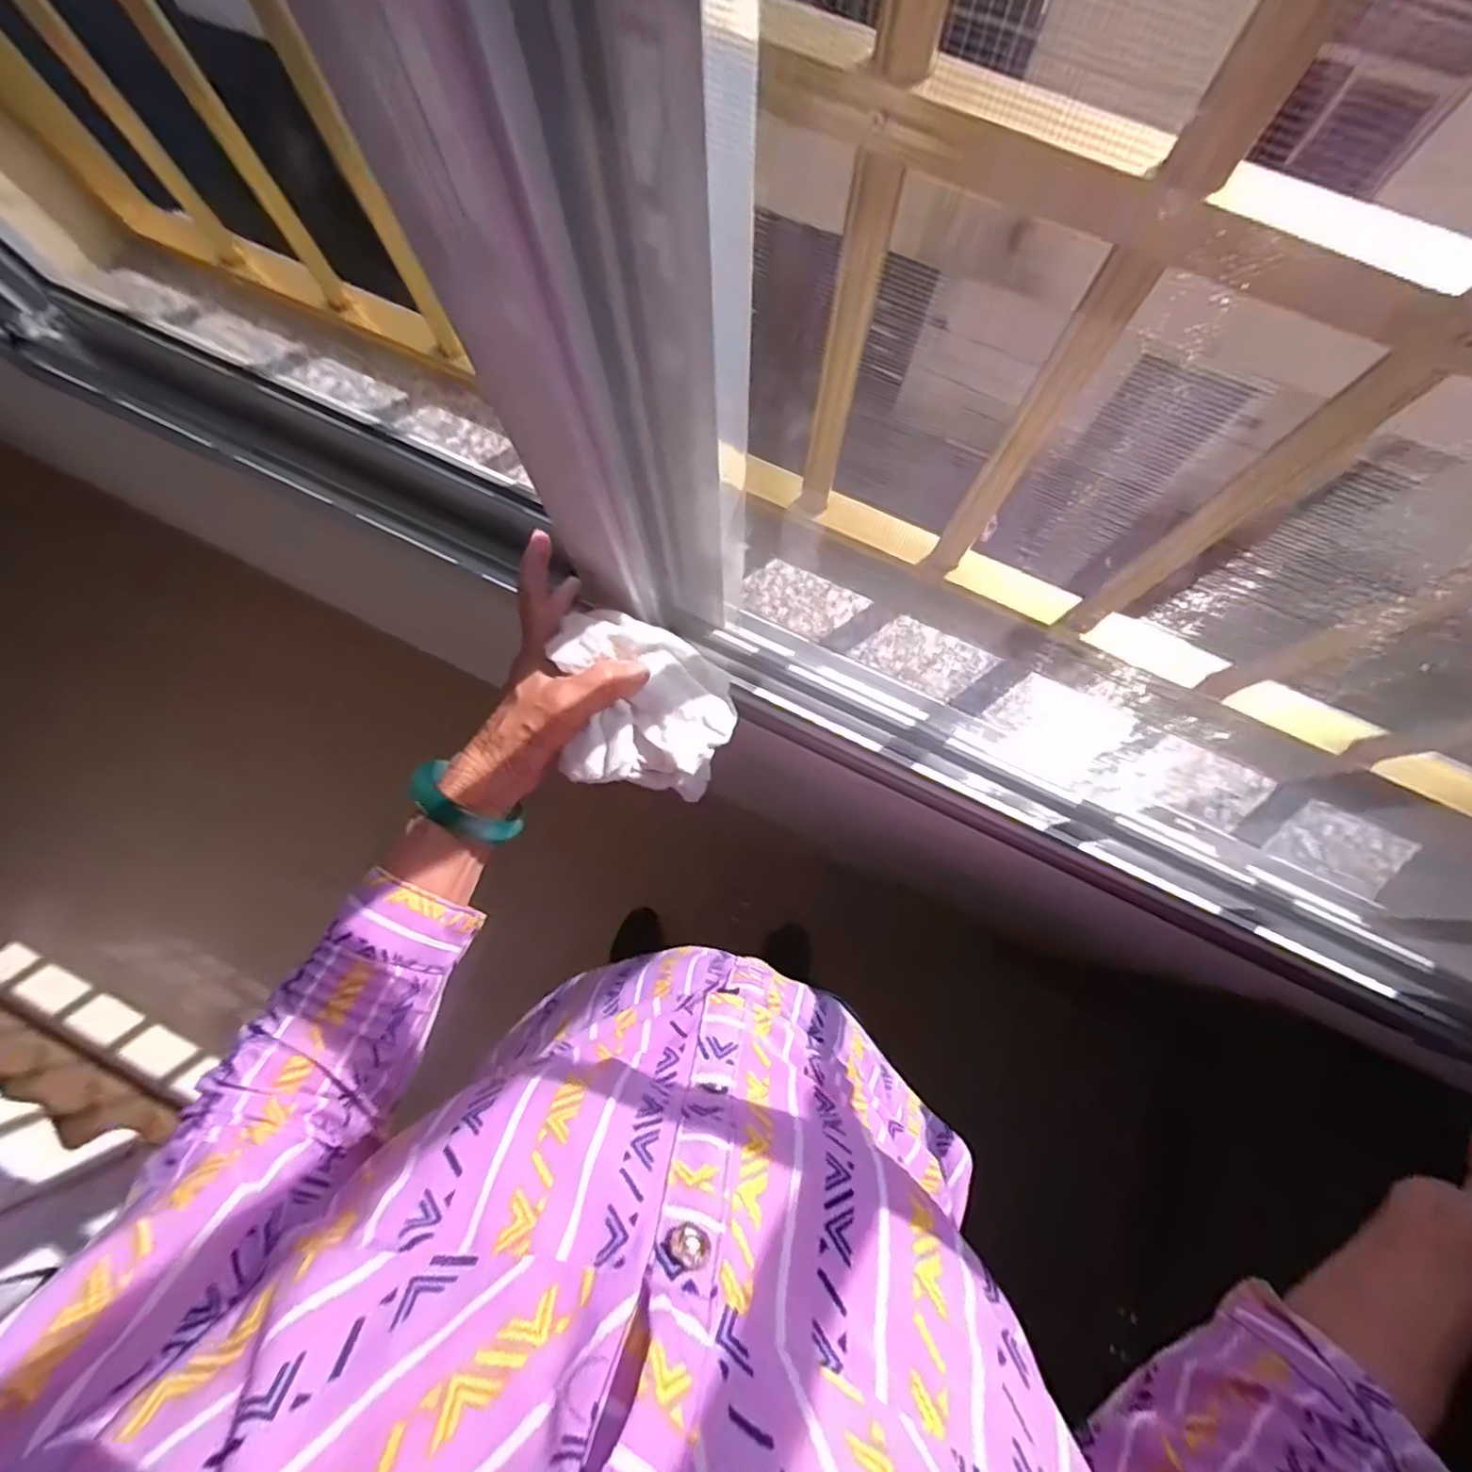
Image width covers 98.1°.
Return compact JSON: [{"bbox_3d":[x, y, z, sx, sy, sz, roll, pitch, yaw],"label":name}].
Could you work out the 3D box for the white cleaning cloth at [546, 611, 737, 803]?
[{"bbox_3d":[-0.050,-0.014,0.376,0.118,0.034,0.094,21,74,-40],"label":"white cleaning cloth"}]

